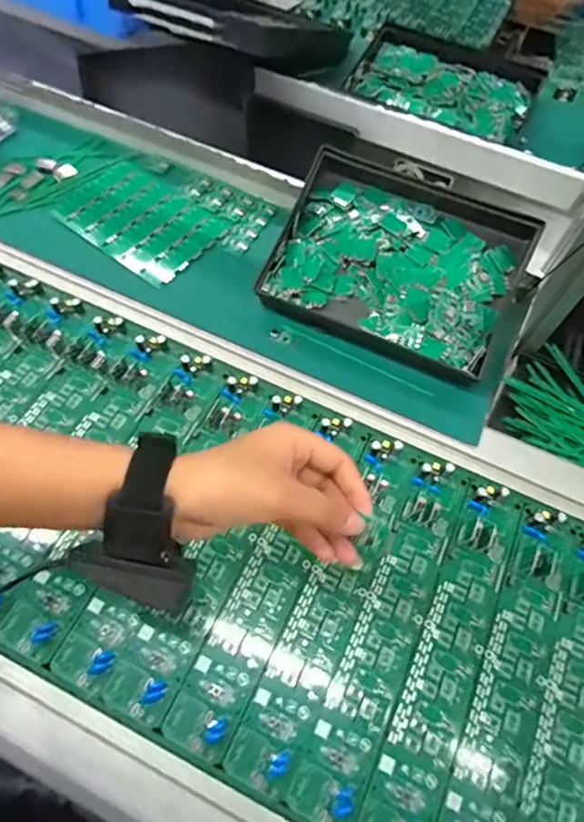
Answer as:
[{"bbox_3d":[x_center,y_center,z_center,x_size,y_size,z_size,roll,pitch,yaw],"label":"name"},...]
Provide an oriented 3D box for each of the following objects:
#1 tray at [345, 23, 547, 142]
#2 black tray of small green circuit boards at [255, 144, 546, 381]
[{"bbox_3d":[0.193,-0.411,0.678,0.217,0.048,0.189,24,65,9],"label":"tray"},{"bbox_3d":[0.104,-0.145,0.512,0.230,0.031,0.179,23,78,8],"label":"black tray of small green circuit boards"}]

